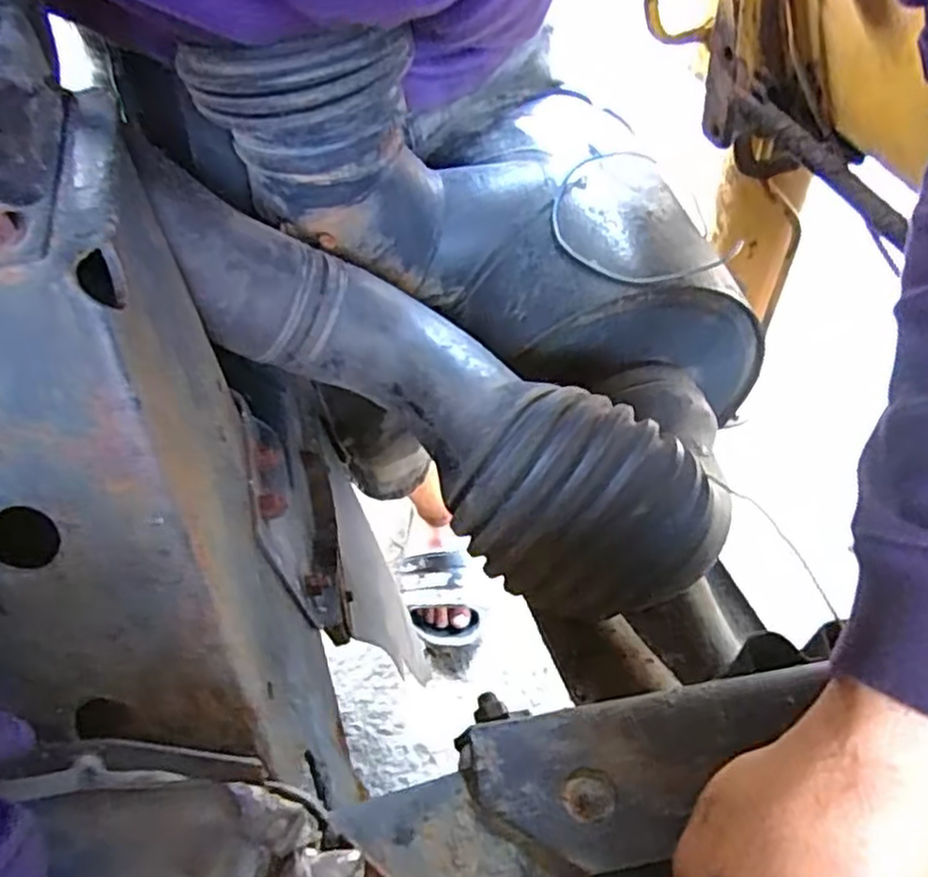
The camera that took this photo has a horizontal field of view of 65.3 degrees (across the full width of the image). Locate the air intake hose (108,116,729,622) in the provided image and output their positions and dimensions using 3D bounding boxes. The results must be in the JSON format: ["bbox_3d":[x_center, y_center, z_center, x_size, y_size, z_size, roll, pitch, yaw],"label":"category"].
[{"bbox_3d":[-0.019,-0.030,0.428,0.366,0.104,0.112,36,61,1],"label":"air intake hose"}]

